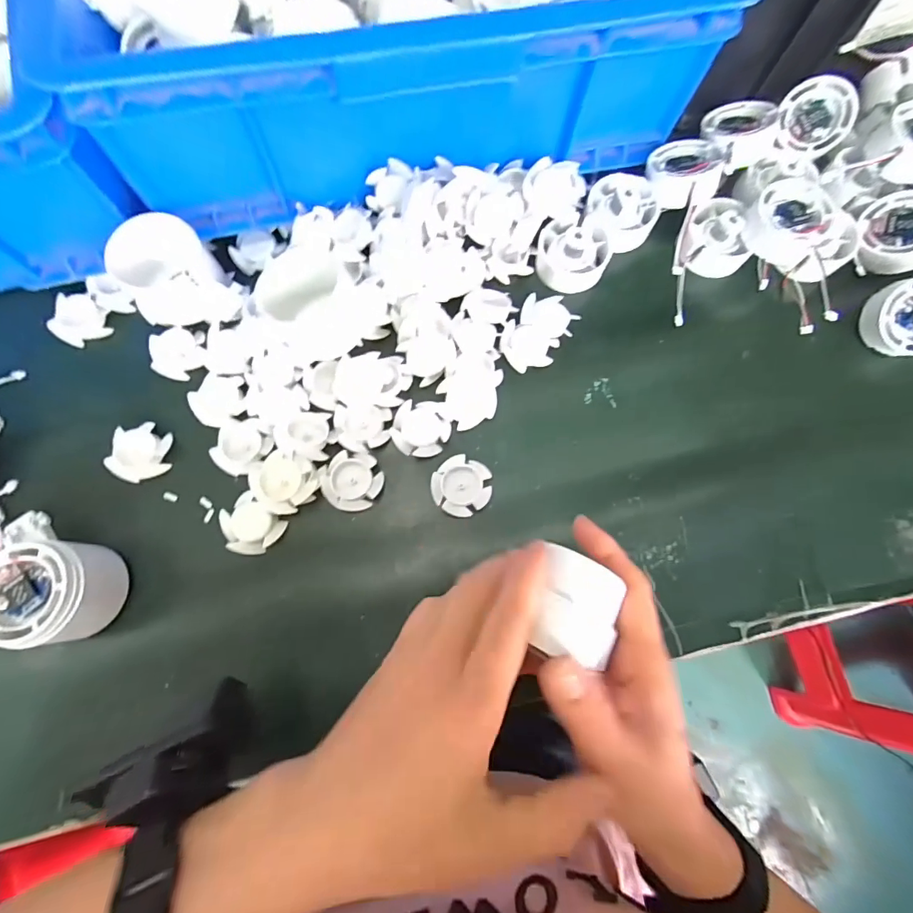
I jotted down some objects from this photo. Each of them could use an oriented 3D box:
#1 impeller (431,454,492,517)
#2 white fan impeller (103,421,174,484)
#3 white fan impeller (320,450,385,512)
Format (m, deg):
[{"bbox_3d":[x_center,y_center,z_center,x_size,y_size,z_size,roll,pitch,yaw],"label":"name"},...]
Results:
[{"bbox_3d":[0.003,0.021,0.313,0.040,0.016,0.040,0,77,-1],"label":"impeller"},{"bbox_3d":[-0.223,-0.003,0.316,0.035,0.012,0.040,-1,78,-1],"label":"white fan impeller"},{"bbox_3d":[-0.073,0.017,0.312,0.041,0.011,0.040,0,77,-1],"label":"white fan impeller"}]

